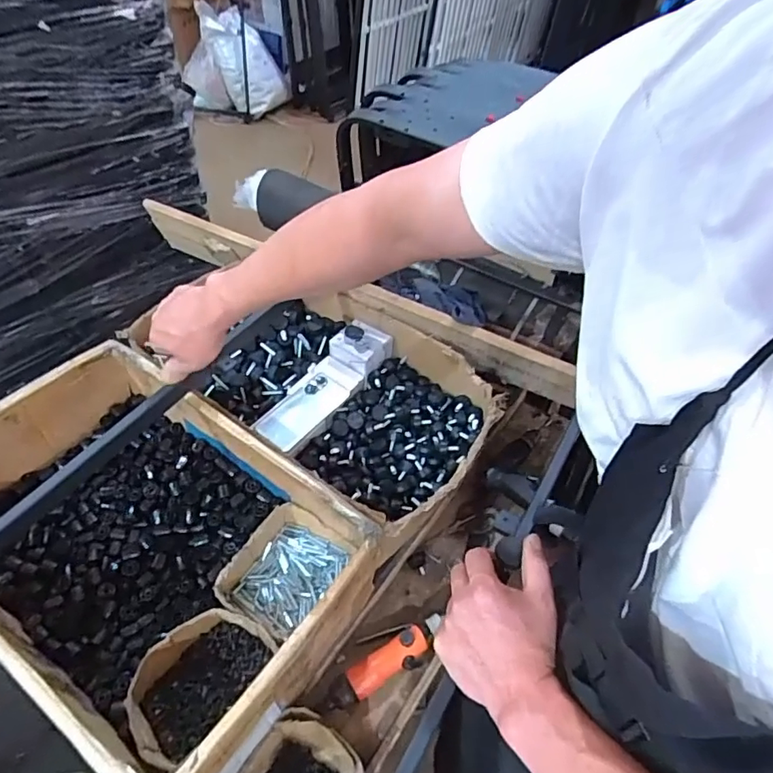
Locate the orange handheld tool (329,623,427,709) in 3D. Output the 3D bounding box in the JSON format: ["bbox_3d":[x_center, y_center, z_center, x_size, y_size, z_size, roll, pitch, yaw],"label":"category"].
[{"bbox_3d":[-0.011,0.379,0.714,0.147,0.030,0.042,-31,58,-11],"label":"orange handheld tool"}]

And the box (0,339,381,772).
[{"bbox_3d":[-0.309,0.195,0.684,0.515,0.156,0.337,30,54,20],"label":"box"}]

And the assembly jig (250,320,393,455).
[{"bbox_3d":[-0.105,-0.010,0.890,0.096,0.051,0.279,32,55,20],"label":"assembly jig"}]

